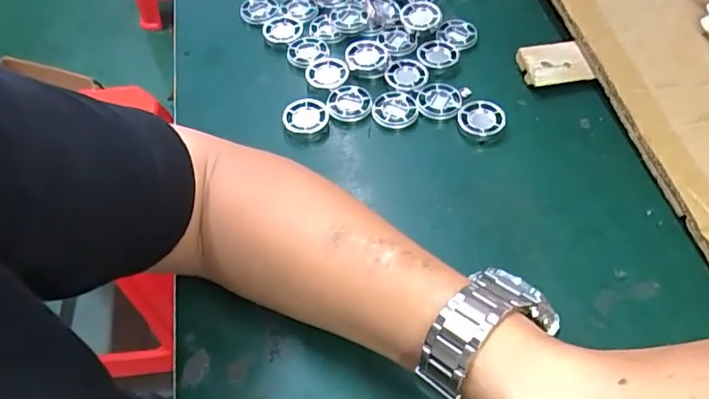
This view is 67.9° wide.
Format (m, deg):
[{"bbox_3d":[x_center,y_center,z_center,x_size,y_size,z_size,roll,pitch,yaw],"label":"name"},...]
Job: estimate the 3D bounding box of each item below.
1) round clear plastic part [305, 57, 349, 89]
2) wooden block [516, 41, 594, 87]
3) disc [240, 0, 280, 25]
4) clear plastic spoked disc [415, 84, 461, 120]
[{"bbox_3d":[-0.024,-0.116,0.480,0.039,0.004,0.037,-2,55,2],"label":"round clear plastic part"},{"bbox_3d":[0.180,-0.122,0.479,0.055,0.014,0.043,-9,55,-3],"label":"wooden block"},{"bbox_3d":[-0.096,-0.196,0.540,0.040,0.007,0.034,10,72,13],"label":"disc"},{"bbox_3d":[0.074,-0.087,0.461,0.037,0.004,0.035,-2,55,2],"label":"clear plastic spoked disc"}]

